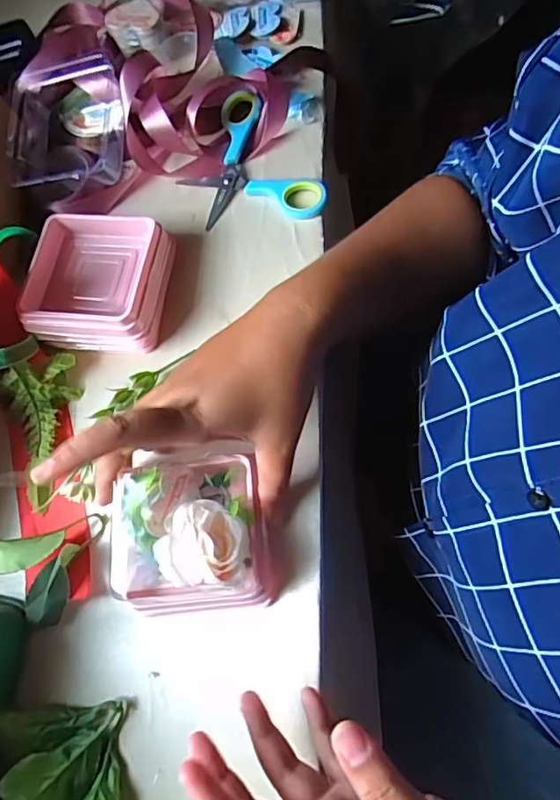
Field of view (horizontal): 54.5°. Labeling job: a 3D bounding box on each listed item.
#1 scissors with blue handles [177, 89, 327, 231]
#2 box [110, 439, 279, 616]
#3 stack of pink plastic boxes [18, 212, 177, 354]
[{"bbox_3d":[-0.028,-0.174,0.415,0.084,0.015,0.123,-32,73,-2],"label":"scissors with blue handles"},{"bbox_3d":[-0.053,0.075,0.323,0.093,0.048,0.096,-6,74,0],"label":"box"},{"bbox_3d":[-0.130,-0.088,0.389,0.094,0.029,0.094,4,75,8],"label":"stack of pink plastic boxes"}]

